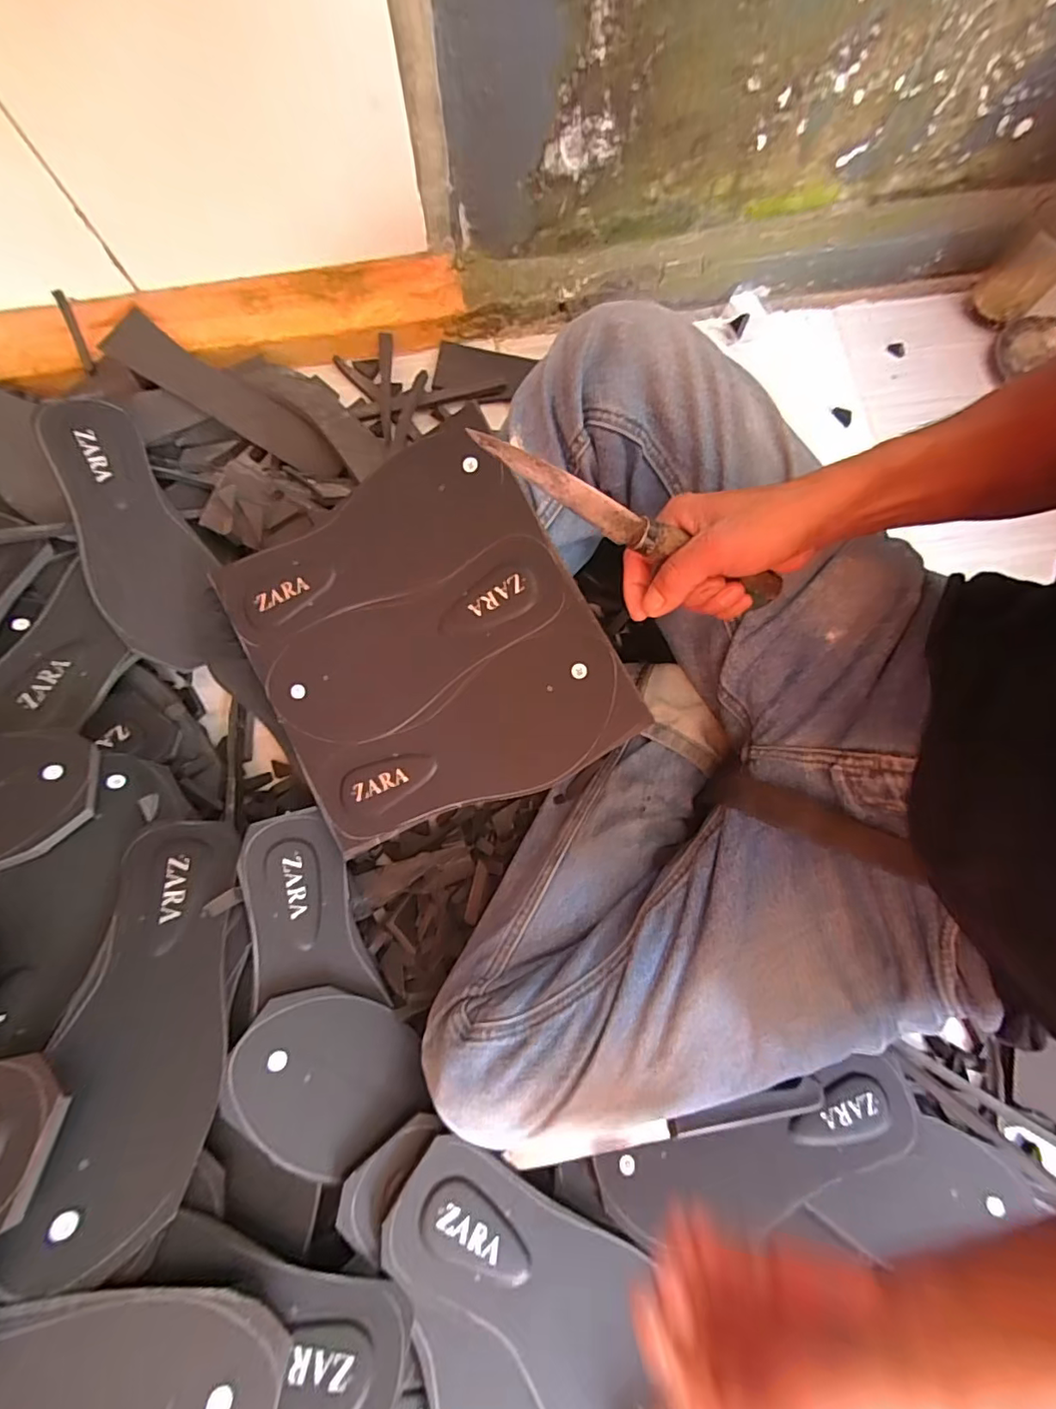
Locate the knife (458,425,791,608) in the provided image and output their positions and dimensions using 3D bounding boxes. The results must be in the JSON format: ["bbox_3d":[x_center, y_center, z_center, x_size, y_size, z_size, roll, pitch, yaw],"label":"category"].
[{"bbox_3d":[0.064,-0.103,0.317,0.210,0.018,0.016,20,77,-20],"label":"knife"}]

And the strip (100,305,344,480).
[{"bbox_3d":[-0.297,-0.307,0.541,0.257,0.013,0.057,29,78,0],"label":"strip"}]

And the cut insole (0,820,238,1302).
[{"bbox_3d":[-0.242,0.194,0.348,0.085,0.016,0.244,10,52,-31],"label":"cut insole"}]

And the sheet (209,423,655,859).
[{"bbox_3d":[-0.083,-0.040,0.410,0.249,0.009,0.260,-29,87,9],"label":"sheet"}]

